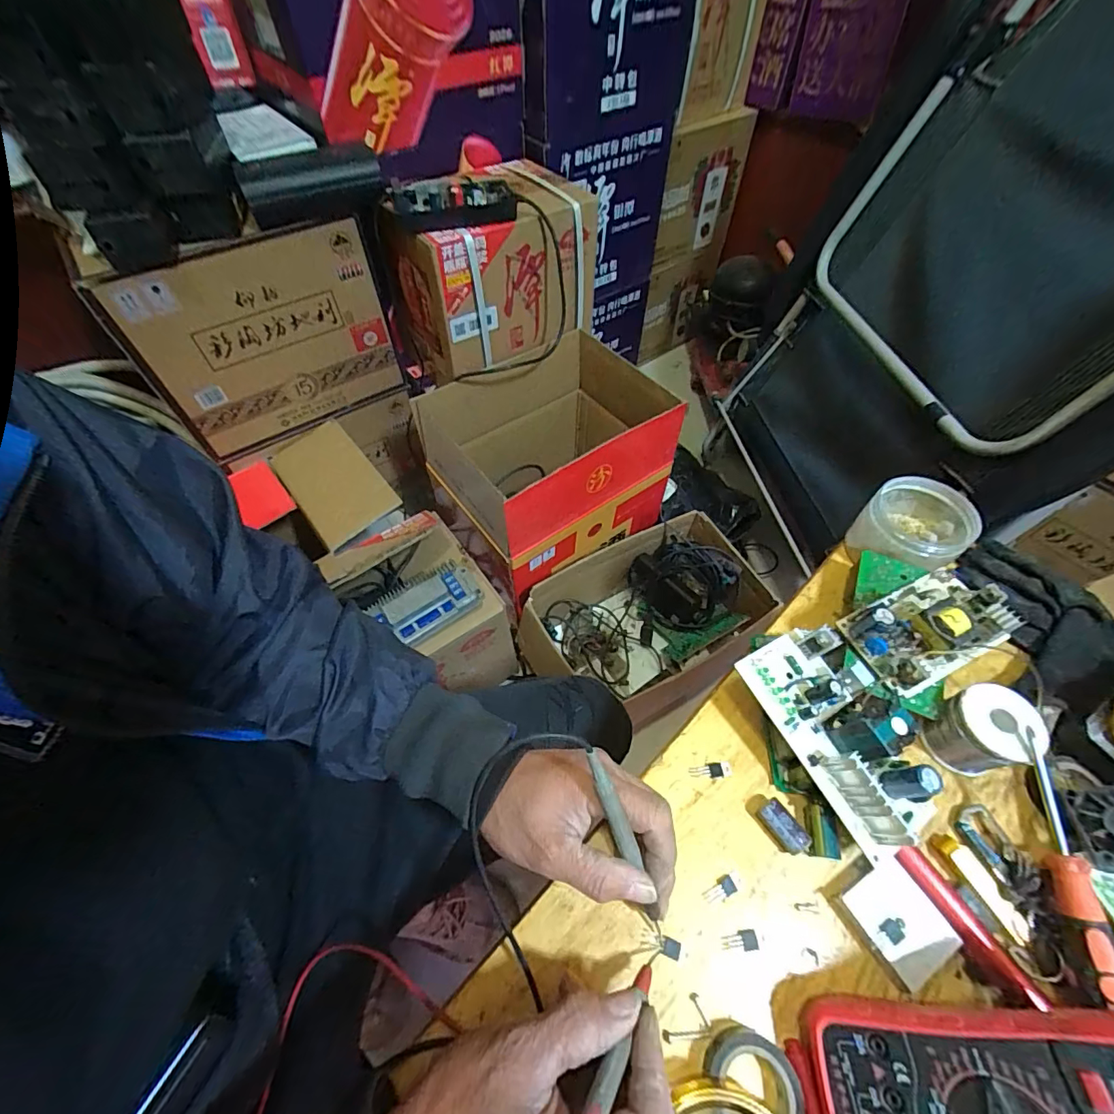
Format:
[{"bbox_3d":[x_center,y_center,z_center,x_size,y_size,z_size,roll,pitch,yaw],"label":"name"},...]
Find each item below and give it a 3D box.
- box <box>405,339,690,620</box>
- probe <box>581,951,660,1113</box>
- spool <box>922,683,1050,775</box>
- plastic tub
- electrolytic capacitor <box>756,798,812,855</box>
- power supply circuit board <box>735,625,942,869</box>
[{"bbox_3d":[-0.011,-0.180,0.920,0.383,0.274,0.303,-32,62,-20],"label":"box"},{"bbox_3d":[0.027,0.245,0.237,0.011,0.149,0.011,41,104,24],"label":"probe"},{"bbox_3d":[0.307,0.126,0.353,0.045,0.057,0.051,-20,59,-13],"label":"spool"},{"bbox_3d":[0.333,-0.029,0.453,0.087,0.054,0.082,0,56,0],"label":"plastic tub"},{"bbox_3d":[0.157,0.187,0.337,0.016,0.015,0.034,-30,62,-19],"label":"electrolytic capacitor"},{"bbox_3d":[0.202,0.118,0.339,0.079,0.045,0.147,-24,60,-16],"label":"power supply circuit board"}]

